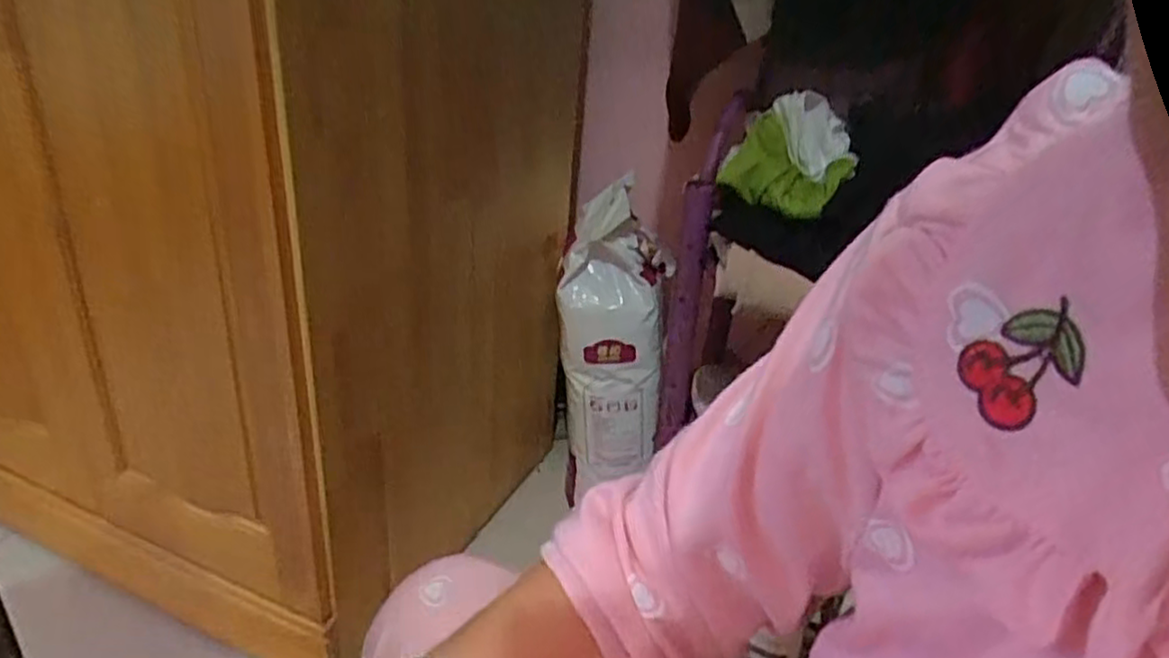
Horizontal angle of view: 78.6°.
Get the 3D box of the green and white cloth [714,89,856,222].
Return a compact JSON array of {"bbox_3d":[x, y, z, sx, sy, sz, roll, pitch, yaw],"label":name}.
[{"bbox_3d":[0.219,-0.197,0.779,0.118,0.092,0.167,13,27,14],"label":"green and white cloth"}]

